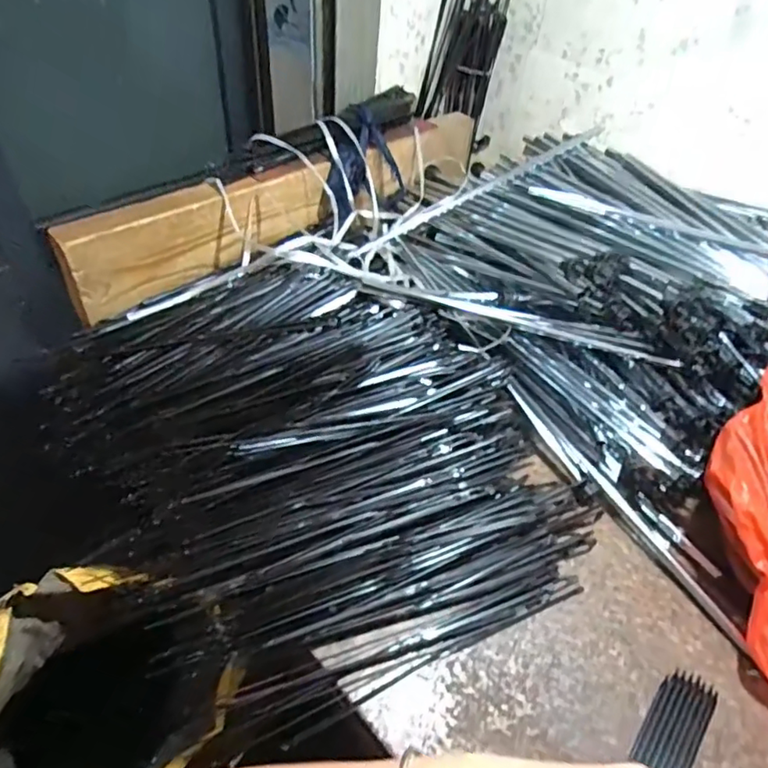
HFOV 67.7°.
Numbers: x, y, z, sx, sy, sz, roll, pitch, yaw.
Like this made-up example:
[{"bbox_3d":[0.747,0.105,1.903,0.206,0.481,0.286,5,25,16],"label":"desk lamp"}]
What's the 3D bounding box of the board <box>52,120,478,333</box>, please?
[{"bbox_3d":[-0.090,-0.220,0.682,0.565,0.086,0.054,-29,52,-31],"label":"board"}]

